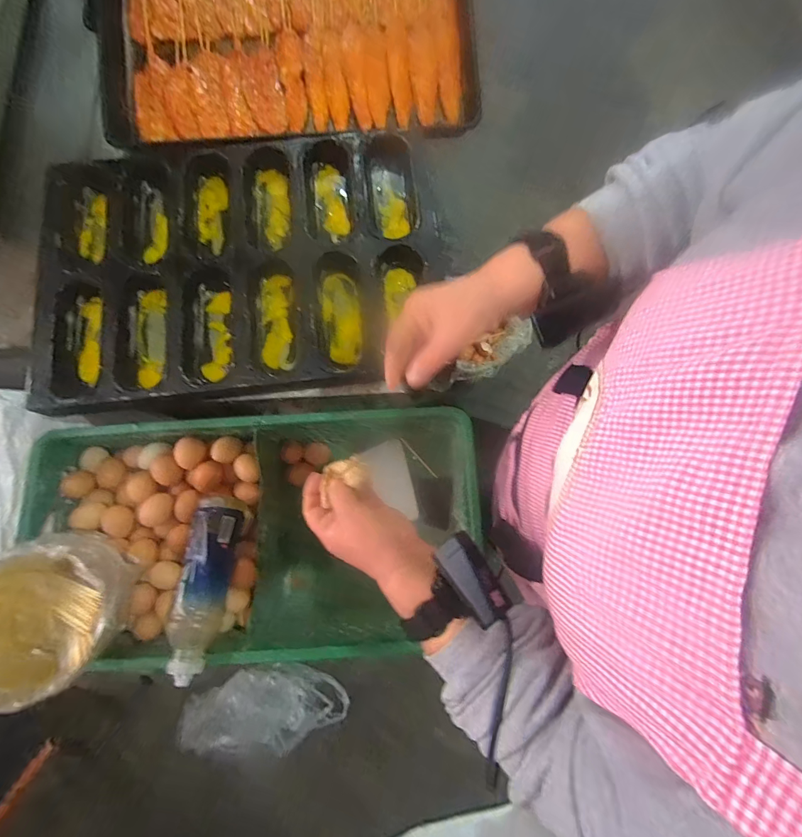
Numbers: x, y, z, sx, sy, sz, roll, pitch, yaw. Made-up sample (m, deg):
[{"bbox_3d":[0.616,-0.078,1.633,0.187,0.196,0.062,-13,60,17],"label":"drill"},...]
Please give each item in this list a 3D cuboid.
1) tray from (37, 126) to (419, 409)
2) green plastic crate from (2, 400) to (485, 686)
[{"bbox_3d":[-0.259,-0.234,0.595,0.581,0.045,0.409,-5,78,-1],"label":"tray"},{"bbox_3d":[-0.217,0.174,0.618,0.651,0.212,0.329,-3,78,0],"label":"green plastic crate"}]

